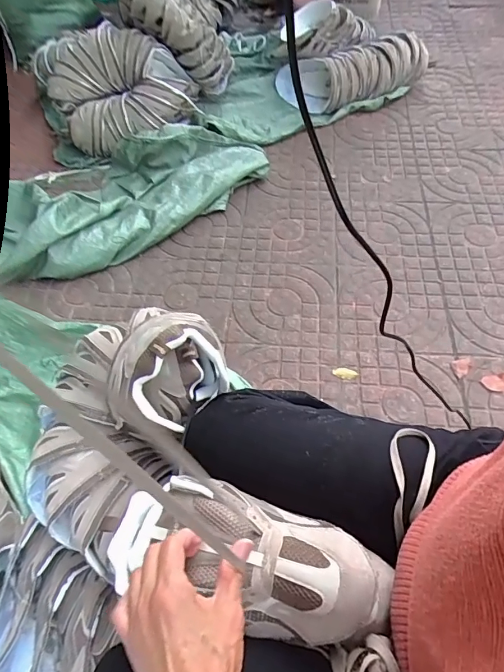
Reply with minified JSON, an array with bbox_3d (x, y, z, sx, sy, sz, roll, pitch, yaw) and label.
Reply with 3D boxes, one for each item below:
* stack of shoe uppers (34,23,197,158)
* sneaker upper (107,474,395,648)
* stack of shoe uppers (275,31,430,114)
[{"bbox_3d":[-0.341,-0.666,1.197,0.392,0.224,0.212,-17,56,-7],"label":"stack of shoe uppers"},{"bbox_3d":[-0.005,0.206,0.414,0.259,0.076,0.107,11,57,19],"label":"sneaker upper"},{"bbox_3d":[0.348,-0.845,1.431,0.514,0.169,0.154,-14,56,-5],"label":"stack of shoe uppers"}]

